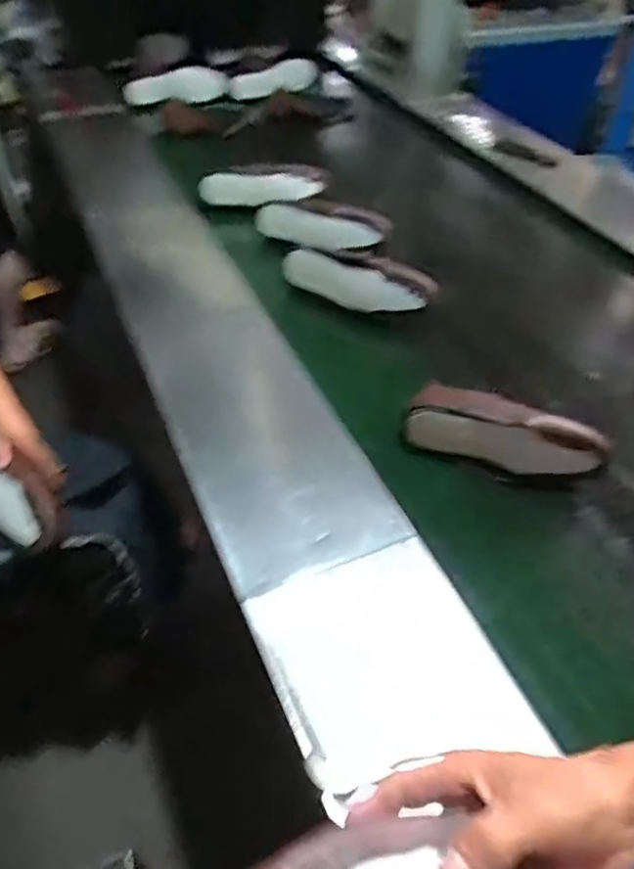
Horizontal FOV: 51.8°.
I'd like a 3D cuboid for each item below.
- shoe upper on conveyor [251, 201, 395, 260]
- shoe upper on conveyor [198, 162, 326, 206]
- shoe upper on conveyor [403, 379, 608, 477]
[{"bbox_3d":[0.006,-0.406,1.283,0.259,0.107,0.074,11,45,9],"label":"shoe upper on conveyor"},{"bbox_3d":[-0.112,-0.529,1.408,0.269,0.098,0.080,-3,44,-6],"label":"shoe upper on conveyor"},{"bbox_3d":[0.252,-0.008,0.873,0.255,0.080,0.066,13,45,11],"label":"shoe upper on conveyor"}]

